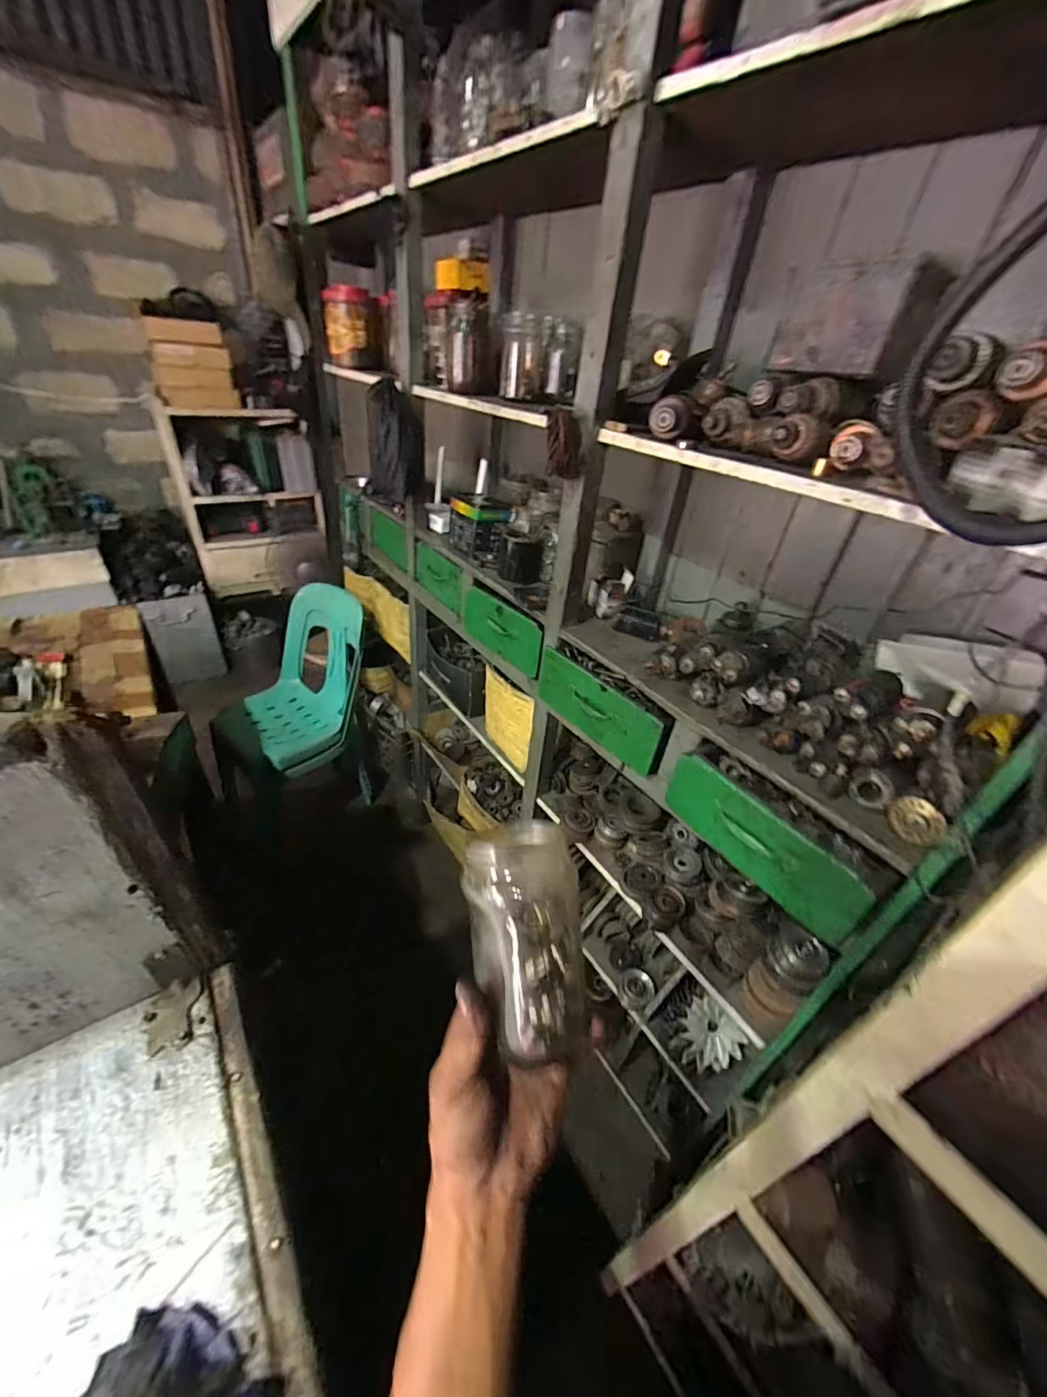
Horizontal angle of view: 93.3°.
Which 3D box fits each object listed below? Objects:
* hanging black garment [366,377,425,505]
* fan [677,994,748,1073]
[{"bbox_3d":[-0.296,-0.590,1.145,0.112,0.226,0.126,5,35,-1],"label":"hanging black garment"},{"bbox_3d":[0.367,0.652,0.963,0.112,0.024,0.120,3,71,18],"label":"fan"}]

